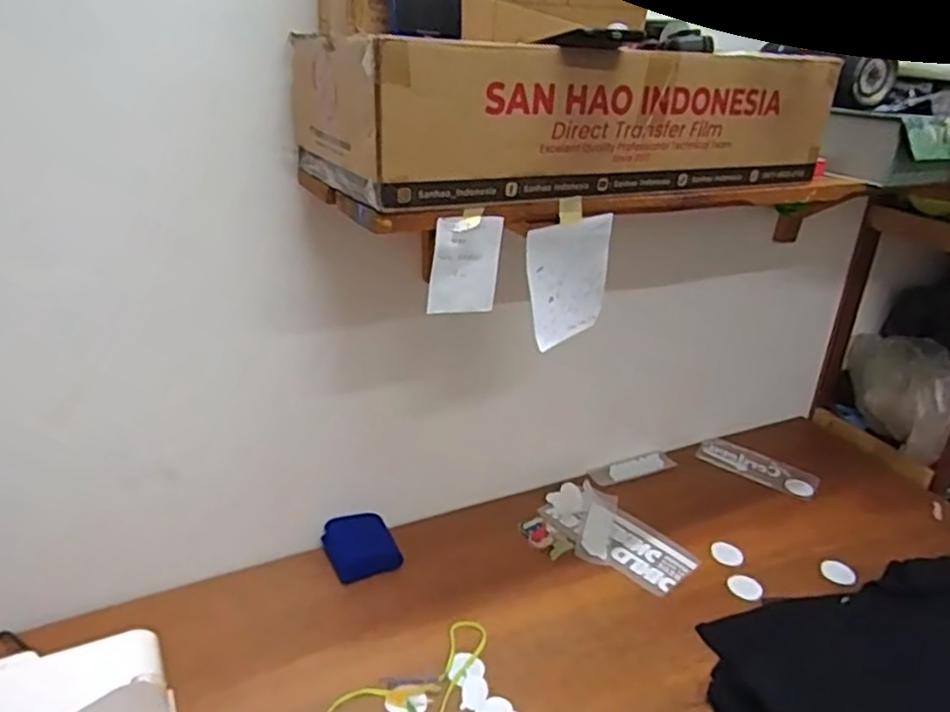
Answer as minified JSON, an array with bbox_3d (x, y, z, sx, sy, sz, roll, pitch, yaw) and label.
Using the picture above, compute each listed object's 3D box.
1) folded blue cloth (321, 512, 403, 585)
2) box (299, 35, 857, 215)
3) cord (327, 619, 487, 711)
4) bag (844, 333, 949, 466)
[{"bbox_3d":[-0.189,0.317,1.158,0.117,0.031,0.123,-10,29,-24],"label":"folded blue cloth"},{"bbox_3d":[0.129,-0.299,0.842,0.622,0.146,0.242,-9,28,-22],"label":"box"},{"bbox_3d":[-0.090,0.458,0.935,0.201,0.009,0.261,4,26,1],"label":"cord"},{"bbox_3d":[0.975,0.093,1.487,0.178,0.175,0.369,1,26,-4],"label":"bag"}]

